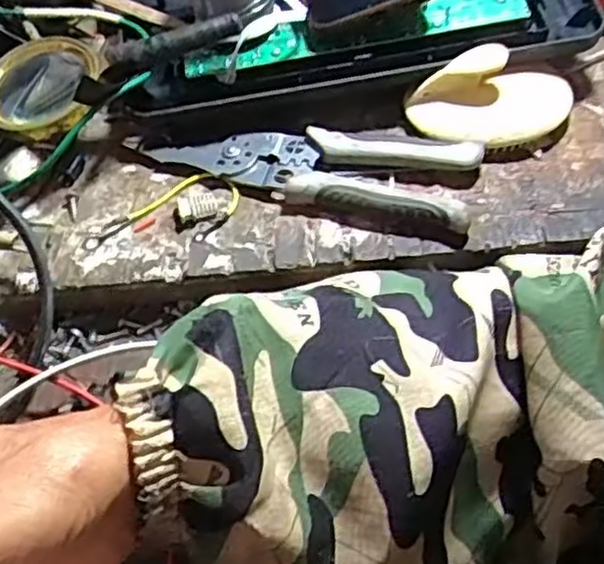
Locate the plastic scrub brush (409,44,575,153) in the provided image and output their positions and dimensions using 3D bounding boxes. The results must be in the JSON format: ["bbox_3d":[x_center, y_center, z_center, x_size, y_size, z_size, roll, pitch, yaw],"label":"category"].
[{"bbox_3d":[0.114,-0.107,0.427,0.091,0.035,0.049,-16,56,-7],"label":"plastic scrub brush"}]

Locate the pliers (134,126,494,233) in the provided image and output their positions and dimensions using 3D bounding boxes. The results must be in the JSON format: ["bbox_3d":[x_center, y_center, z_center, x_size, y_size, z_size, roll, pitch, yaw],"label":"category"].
[{"bbox_3d":[0.004,-0.069,0.426,0.187,0.013,0.056,11,57,11],"label":"pliers"}]

